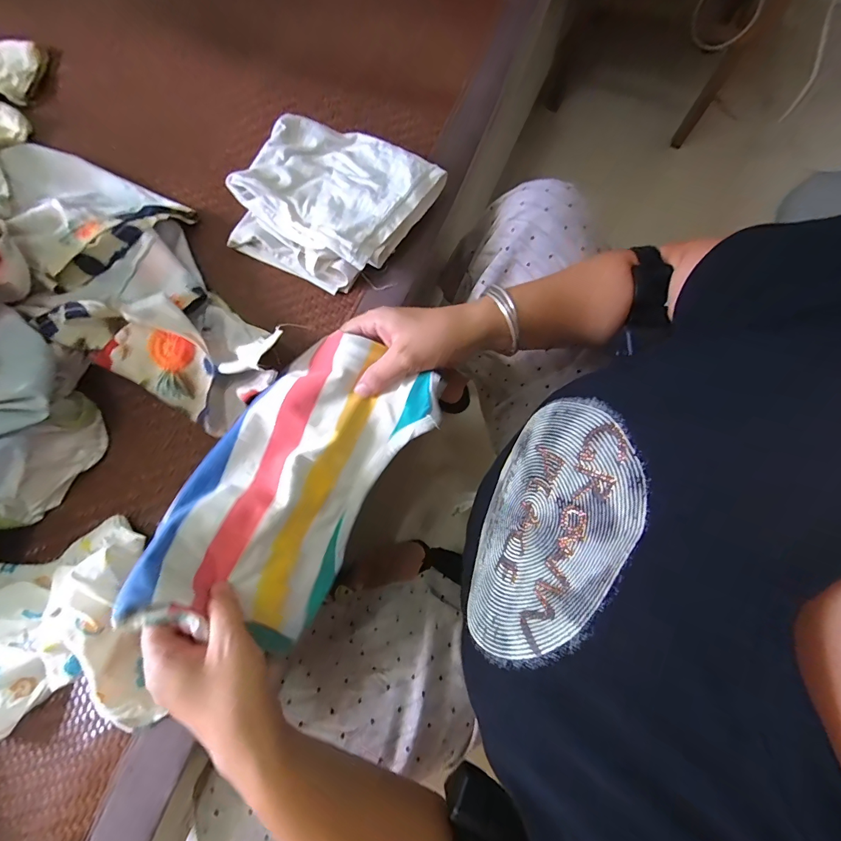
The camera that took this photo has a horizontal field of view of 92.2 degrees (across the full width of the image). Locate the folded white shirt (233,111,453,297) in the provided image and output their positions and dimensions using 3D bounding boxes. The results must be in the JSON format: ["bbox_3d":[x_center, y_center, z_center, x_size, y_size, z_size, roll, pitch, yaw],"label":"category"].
[{"bbox_3d":[-0.095,-0.239,0.437,0.179,0.050,0.168,29,77,9],"label":"folded white shirt"}]

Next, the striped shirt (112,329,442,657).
[{"bbox_3d":[-0.102,0.047,0.335,0.139,0.085,0.245,33,78,9],"label":"striped shirt"}]

